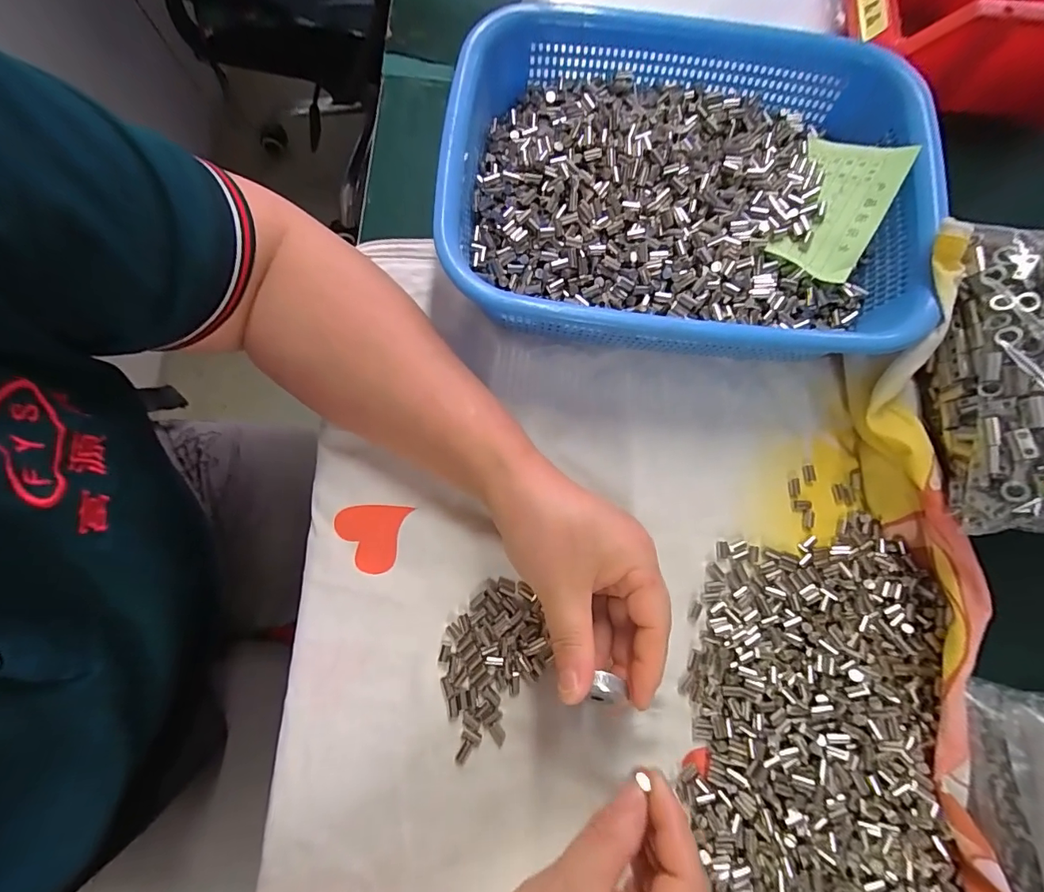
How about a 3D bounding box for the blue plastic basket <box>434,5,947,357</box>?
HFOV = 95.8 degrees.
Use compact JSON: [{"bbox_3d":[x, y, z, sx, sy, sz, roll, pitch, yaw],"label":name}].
[{"bbox_3d":[0.099,-0.154,0.301,0.287,0.077,0.209,3,77,2],"label":"blue plastic basket"}]

